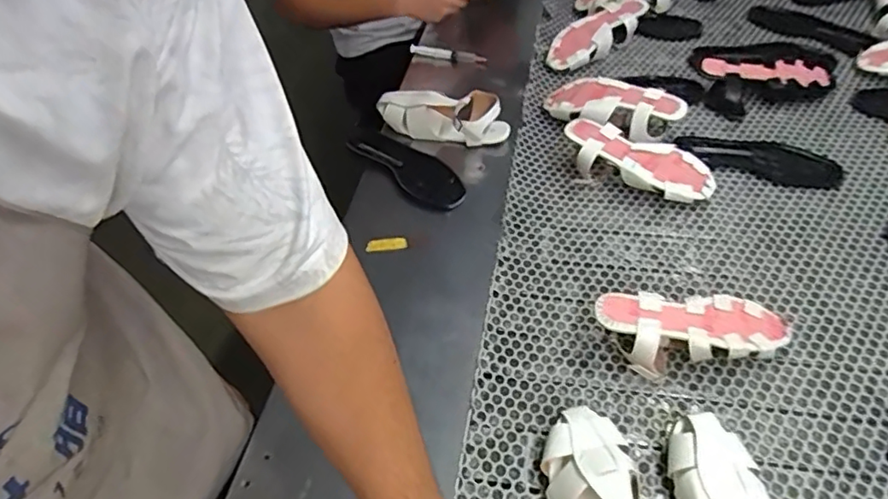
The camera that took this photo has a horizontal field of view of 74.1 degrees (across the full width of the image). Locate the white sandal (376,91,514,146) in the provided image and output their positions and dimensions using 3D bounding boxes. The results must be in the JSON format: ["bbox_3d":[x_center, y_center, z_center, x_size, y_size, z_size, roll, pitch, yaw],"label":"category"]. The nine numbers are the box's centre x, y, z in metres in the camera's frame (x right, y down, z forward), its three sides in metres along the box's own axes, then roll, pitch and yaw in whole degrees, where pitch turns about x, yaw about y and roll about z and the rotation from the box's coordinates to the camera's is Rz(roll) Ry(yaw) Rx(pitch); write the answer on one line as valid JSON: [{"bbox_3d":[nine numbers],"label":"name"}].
[{"bbox_3d":[0.001,-0.231,1.028,0.221,0.071,0.119,20,53,21],"label":"white sandal"}]

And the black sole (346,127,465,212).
[{"bbox_3d":[-0.062,-0.140,0.964,0.076,0.013,0.250,-36,55,-25],"label":"black sole"}]

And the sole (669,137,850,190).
[{"bbox_3d":[0.508,-0.148,0.949,0.245,0.018,0.089,14,51,17],"label":"sole"}]

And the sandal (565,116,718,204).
[{"bbox_3d":[0.304,-0.137,0.931,0.235,0.061,0.082,23,54,23],"label":"sandal"}]

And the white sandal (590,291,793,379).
[{"bbox_3d":[0.303,0.097,0.716,0.226,0.072,0.094,-6,51,1],"label":"white sandal"}]

